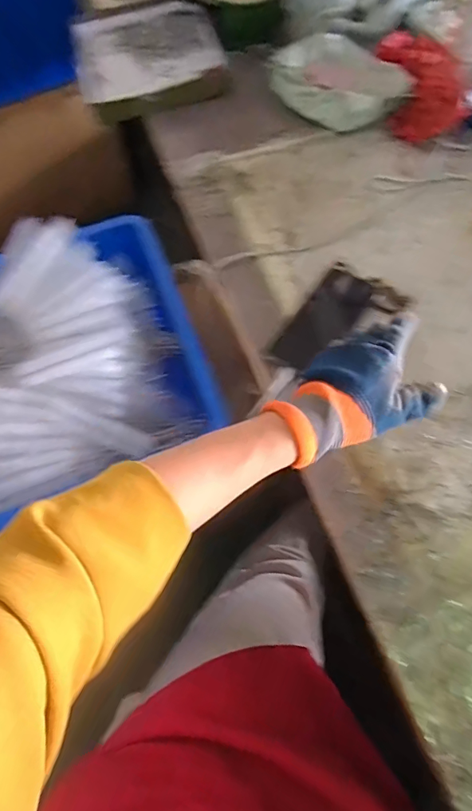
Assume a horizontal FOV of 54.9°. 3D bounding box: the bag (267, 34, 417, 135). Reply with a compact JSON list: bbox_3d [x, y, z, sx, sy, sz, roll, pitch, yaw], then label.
[{"bbox_3d":[0.150,-0.487,0.691,0.130,0.047,0.198,-35,66,-13],"label":"bag"}]

